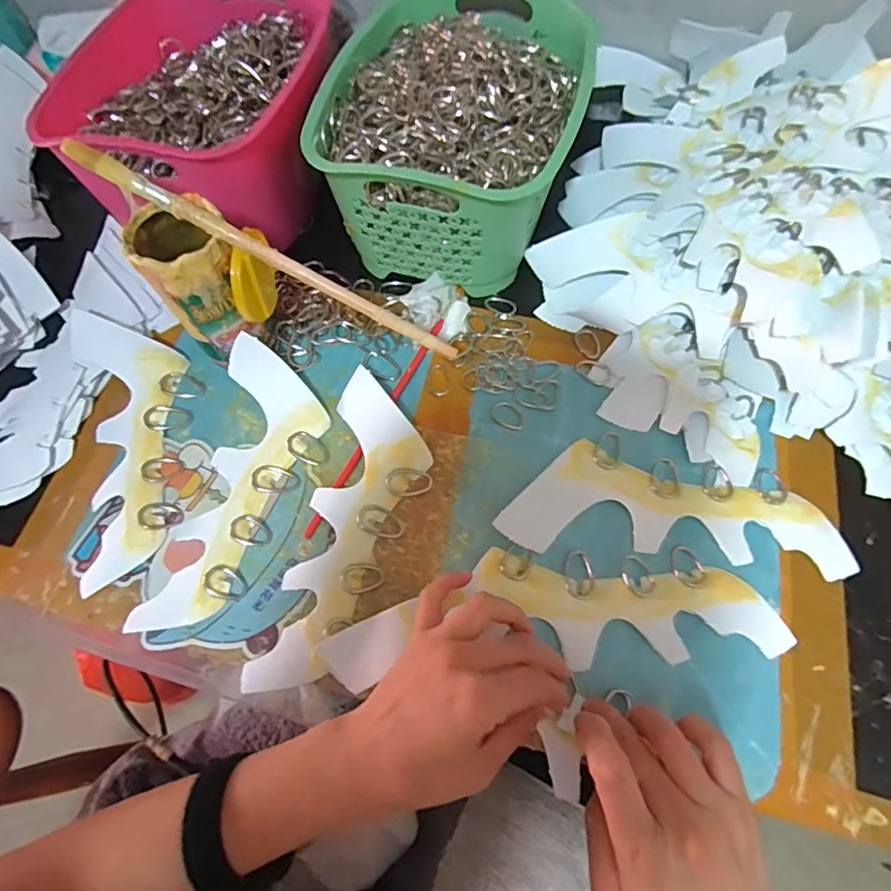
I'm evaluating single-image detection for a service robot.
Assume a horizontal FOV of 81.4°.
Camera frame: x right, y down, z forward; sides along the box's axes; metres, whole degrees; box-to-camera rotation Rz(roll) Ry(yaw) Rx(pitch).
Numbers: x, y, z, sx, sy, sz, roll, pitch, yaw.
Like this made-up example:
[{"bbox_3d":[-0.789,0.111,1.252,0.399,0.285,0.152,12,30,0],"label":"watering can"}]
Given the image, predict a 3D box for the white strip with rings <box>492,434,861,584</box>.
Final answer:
[{"bbox_3d":[0.159,0.039,0.371,0.229,0.010,0.084,4,68,4],"label":"white strip with rings"}]

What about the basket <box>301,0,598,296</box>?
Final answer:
[{"bbox_3d":[0.012,-0.275,0.452,0.193,0.108,0.258,15,69,8],"label":"basket"}]

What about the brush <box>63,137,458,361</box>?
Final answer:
[{"bbox_3d":[-0.108,-0.122,0.341,0.260,0.015,0.014,26,69,-12],"label":"brush"}]

